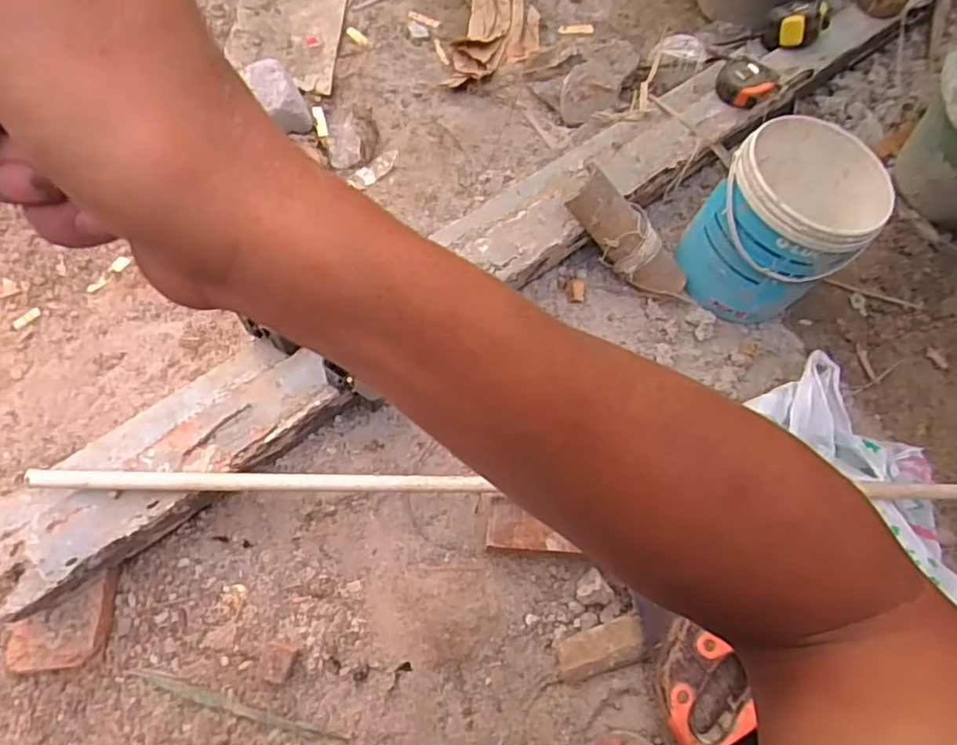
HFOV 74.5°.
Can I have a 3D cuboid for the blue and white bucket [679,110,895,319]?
[{"bbox_3d":[0.385,-0.194,0.801,0.176,0.189,0.218,35,67,12],"label":"blue and white bucket"}]

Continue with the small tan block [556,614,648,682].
[{"bbox_3d":[0.123,0.278,0.633,0.090,0.027,0.041,-16,67,-11],"label":"small tan block"}]

